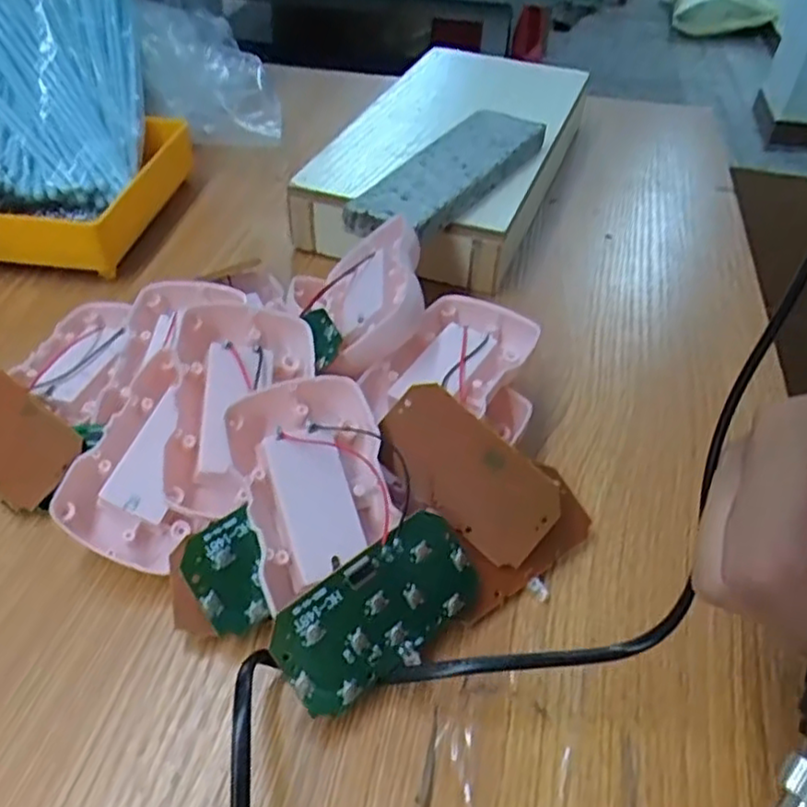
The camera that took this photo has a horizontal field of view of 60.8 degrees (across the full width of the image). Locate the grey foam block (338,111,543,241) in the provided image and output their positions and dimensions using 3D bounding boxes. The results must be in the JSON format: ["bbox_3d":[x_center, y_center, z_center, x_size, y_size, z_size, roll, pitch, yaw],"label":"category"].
[{"bbox_3d":[0.028,-0.134,0.395,0.043,0.022,0.149,27,49,23],"label":"grey foam block"}]

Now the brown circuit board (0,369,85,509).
[{"bbox_3d":[-0.169,0.013,0.293,0.068,0.004,0.037,32,71,19],"label":"brown circuit board"}]

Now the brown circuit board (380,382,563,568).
[{"bbox_3d":[0.024,0.026,0.263,0.074,0.005,0.038,40,94,8],"label":"brown circuit board"}]

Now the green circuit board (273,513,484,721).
[{"bbox_3d":[-0.007,0.069,0.233,0.074,0.004,0.038,-32,92,-26],"label":"green circuit board"}]

